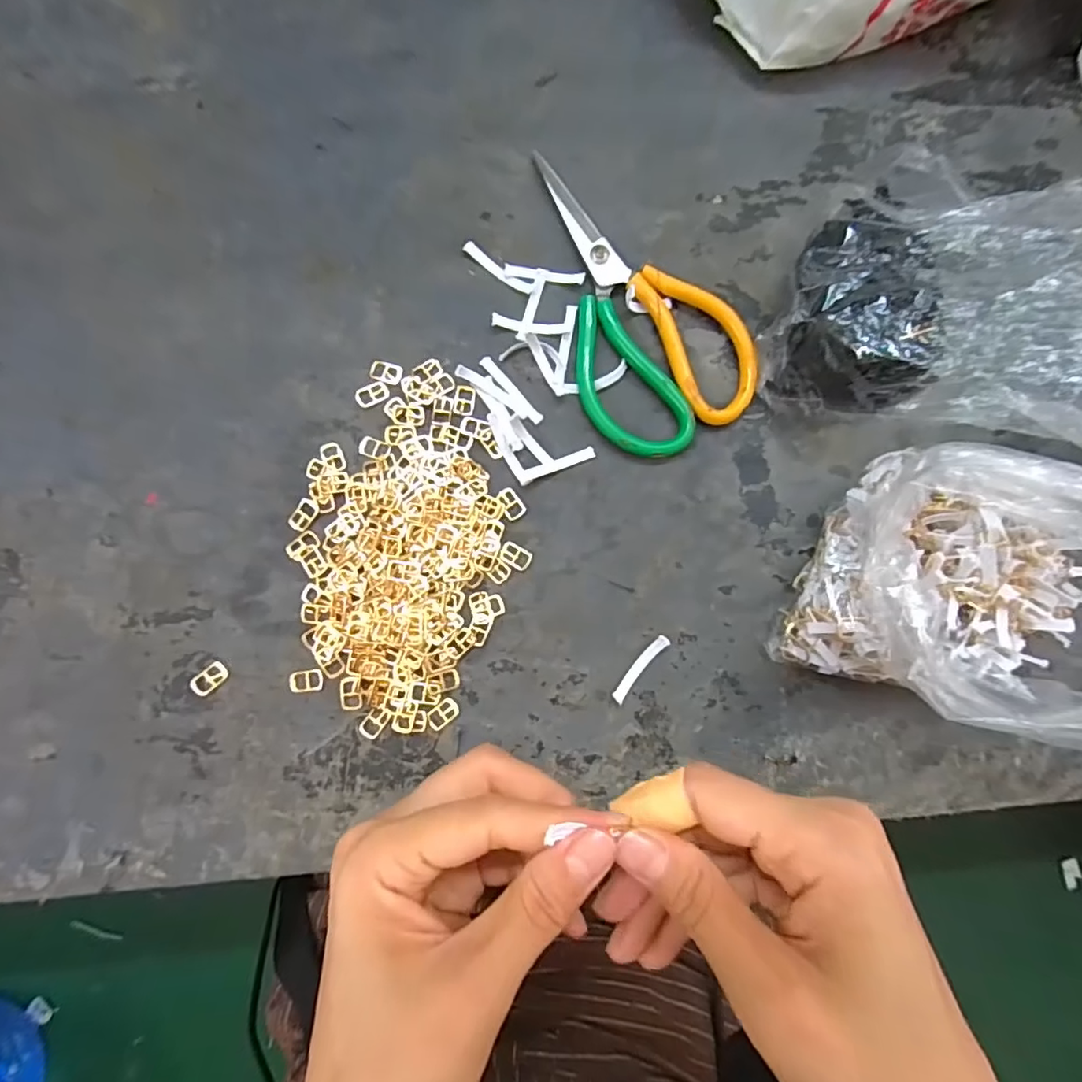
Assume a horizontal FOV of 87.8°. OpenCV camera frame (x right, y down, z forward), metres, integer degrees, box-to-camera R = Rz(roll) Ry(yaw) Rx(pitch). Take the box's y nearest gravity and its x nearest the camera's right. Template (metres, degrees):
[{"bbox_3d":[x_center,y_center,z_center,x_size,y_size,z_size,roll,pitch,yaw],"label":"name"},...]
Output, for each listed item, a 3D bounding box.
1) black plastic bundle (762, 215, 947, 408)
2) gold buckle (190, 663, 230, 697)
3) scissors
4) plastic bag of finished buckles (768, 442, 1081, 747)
[{"bbox_3d":[0.166,-0.122,0.304,0.060,0.073,0.103,-1,87,-3],"label":"black plastic bundle"},{"bbox_3d":[-0.183,0.076,0.309,0.012,0.005,0.019,42,85,0],"label":"gold buckle"},{"bbox_3d":[0.062,-0.142,0.333,0.100,0.012,0.181,-14,87,-4],"label":"scissors"},{"bbox_3d":[0.219,0.024,0.272,0.144,0.123,0.125,15,86,-2],"label":"plastic bag of finished buckles"}]

